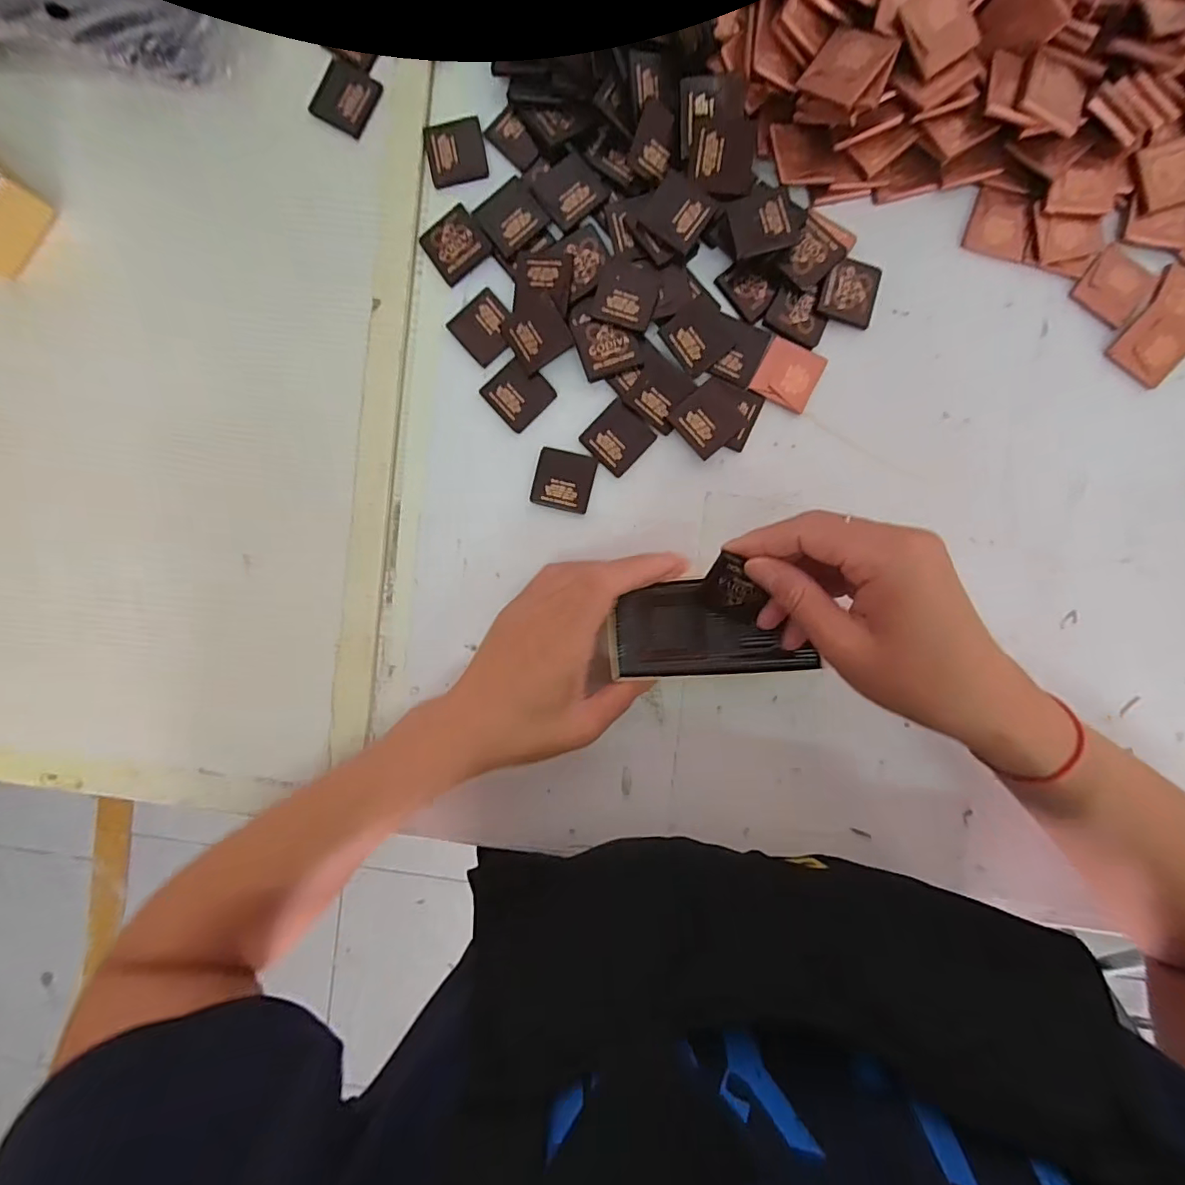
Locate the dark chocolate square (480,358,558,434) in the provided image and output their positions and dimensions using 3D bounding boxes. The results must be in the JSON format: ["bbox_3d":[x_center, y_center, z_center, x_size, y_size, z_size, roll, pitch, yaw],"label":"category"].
[{"bbox_3d":[-0.044,-0.118,0.323,0.034,0.004,0.035,-45,90,4],"label":"dark chocolate square"}]

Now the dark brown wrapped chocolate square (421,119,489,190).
[{"bbox_3d":[-0.080,-0.258,0.319,0.033,0.004,0.034,-9,92,3],"label":"dark brown wrapped chocolate square"}]

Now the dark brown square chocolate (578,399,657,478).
[{"bbox_3d":[0.015,-0.092,0.321,0.034,0.004,0.034,43,94,0],"label":"dark brown square chocolate"}]

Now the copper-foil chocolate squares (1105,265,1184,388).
[{"bbox_3d":[0.322,-0.149,0.300,0.037,0.007,0.066,36,94,1],"label":"copper-foil chocolate squares"}]

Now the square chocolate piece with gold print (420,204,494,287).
[{"bbox_3d":[-0.081,-0.206,0.323,0.033,0.006,0.034,-35,91,4],"label":"square chocolate piece with gold print"}]

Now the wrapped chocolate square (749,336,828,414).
[{"bbox_3d":[0.114,-0.127,0.316,0.033,0.004,0.034,27,94,1],"label":"wrapped chocolate square"}]

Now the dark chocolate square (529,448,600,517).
[{"bbox_3d":[-0.017,-0.067,0.324,0.035,0.004,0.034,14,93,2],"label":"dark chocolate square"}]

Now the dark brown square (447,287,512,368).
[{"bbox_3d":[-0.064,-0.158,0.323,0.033,0.005,0.037,-41,90,4],"label":"dark brown square"}]

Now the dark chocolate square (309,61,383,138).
[{"bbox_3d":[-0.145,-0.291,0.320,0.034,0.004,0.034,28,94,1],"label":"dark chocolate square"}]

